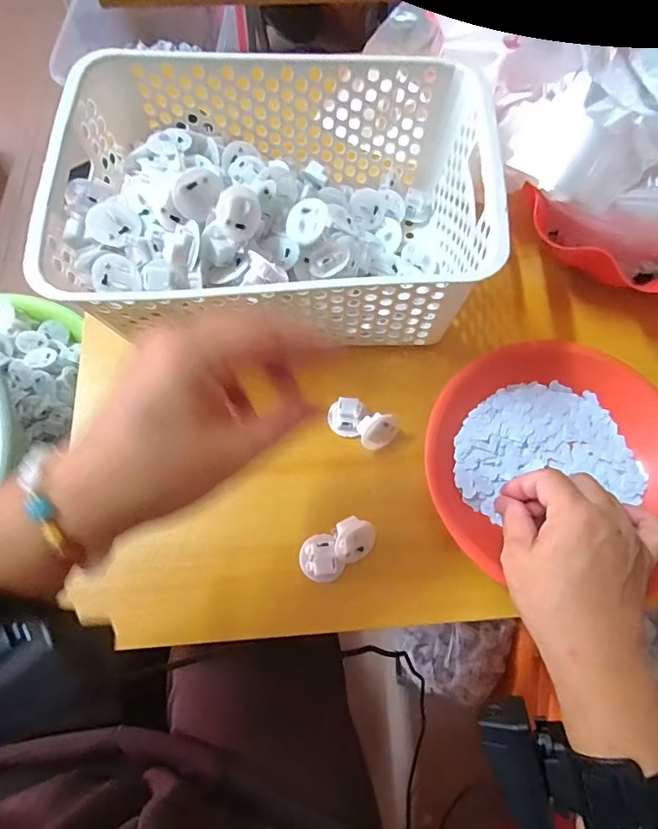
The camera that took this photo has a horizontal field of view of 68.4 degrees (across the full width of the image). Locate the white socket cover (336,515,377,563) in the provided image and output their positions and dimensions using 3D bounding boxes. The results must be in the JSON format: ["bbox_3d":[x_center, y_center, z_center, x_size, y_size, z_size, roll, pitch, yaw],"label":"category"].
[{"bbox_3d":[0.016,0.089,0.348,0.032,0.016,0.032,-45,118,-10],"label":"white socket cover"}]

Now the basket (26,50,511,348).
[{"bbox_3d":[-0.036,-0.154,0.381,0.300,0.123,0.204,-1,69,0],"label":"basket"}]

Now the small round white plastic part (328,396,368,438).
[{"bbox_3d":[0.014,0.002,0.380,0.027,0.014,0.028,0,69,0],"label":"small round white plastic part"}]

